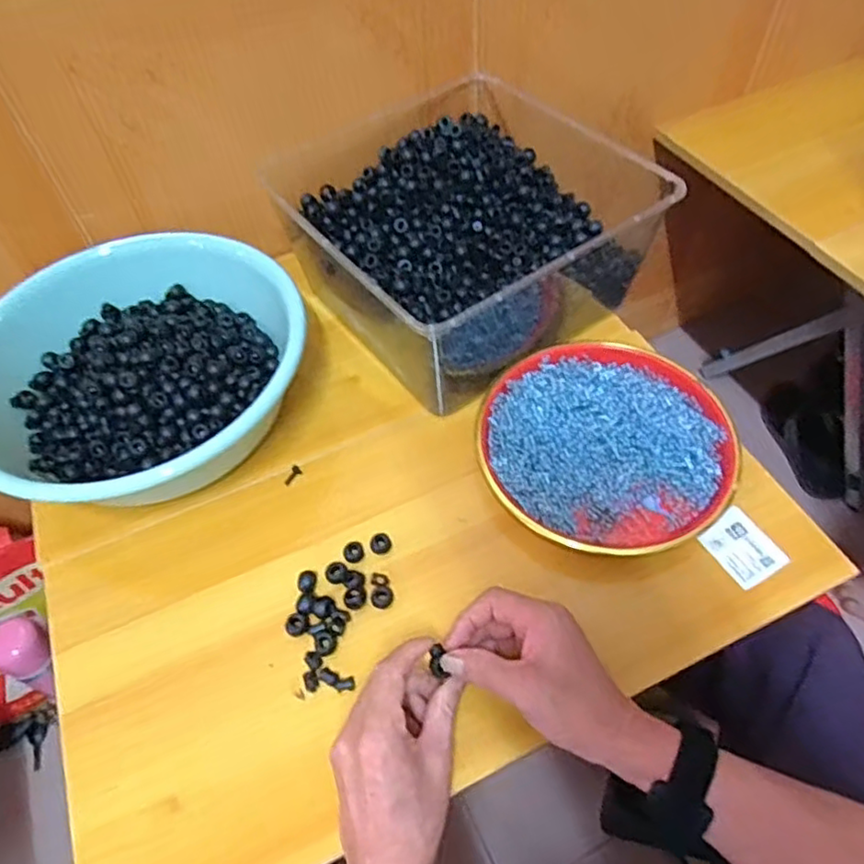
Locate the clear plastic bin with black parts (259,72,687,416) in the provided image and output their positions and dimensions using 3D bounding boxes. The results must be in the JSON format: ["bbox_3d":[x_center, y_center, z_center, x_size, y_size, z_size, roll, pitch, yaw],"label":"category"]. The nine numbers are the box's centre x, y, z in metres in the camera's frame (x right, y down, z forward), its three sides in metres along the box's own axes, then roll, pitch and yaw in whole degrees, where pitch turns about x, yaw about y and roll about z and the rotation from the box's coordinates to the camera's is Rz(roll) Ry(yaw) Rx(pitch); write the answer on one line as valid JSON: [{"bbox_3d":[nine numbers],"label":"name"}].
[{"bbox_3d":[0.028,-0.200,0.656,0.301,0.135,0.298,-31,58,-17],"label":"clear plastic bin with black parts"}]

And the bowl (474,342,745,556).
[{"bbox_3d":[0.153,0.007,0.563,0.212,0.041,0.209,-2,55,3],"label":"bowl"}]

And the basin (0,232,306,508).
[{"bbox_3d":[-0.266,-0.051,0.583,0.238,0.096,0.290,31,62,23],"label":"basin"}]

